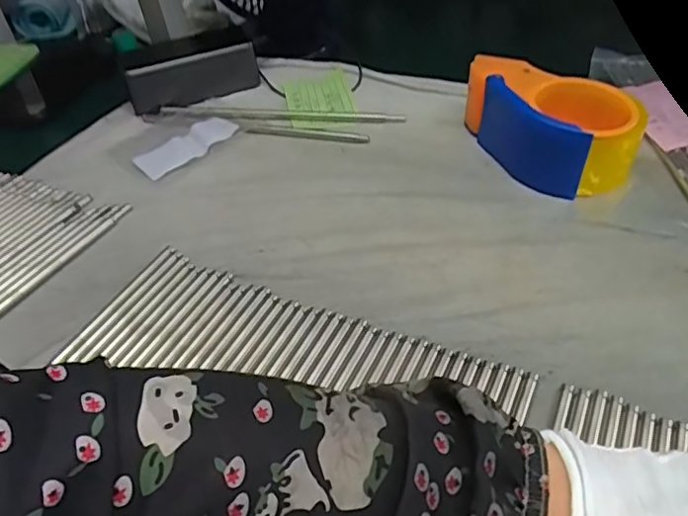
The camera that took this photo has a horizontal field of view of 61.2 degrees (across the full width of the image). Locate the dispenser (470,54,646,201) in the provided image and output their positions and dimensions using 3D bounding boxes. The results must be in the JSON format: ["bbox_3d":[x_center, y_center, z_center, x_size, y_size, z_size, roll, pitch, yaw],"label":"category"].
[{"bbox_3d":[0.157,-0.111,0.461,0.073,0.059,0.142,-24,46,-19],"label":"dispenser"}]

